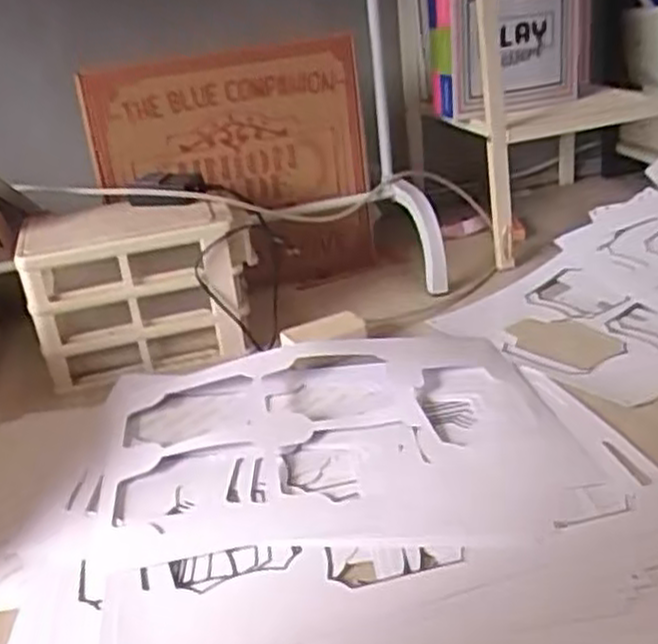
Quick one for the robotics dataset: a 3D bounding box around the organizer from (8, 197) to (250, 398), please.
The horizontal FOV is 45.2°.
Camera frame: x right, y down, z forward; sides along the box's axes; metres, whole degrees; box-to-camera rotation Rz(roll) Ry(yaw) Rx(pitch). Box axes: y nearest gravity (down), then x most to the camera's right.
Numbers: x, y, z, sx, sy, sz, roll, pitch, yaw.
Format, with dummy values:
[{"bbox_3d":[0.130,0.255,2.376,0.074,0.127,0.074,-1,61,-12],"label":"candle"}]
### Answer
[{"bbox_3d":[-0.246,-0.050,1.074,0.284,0.195,0.165,-11,26,-8],"label":"organizer"}]

